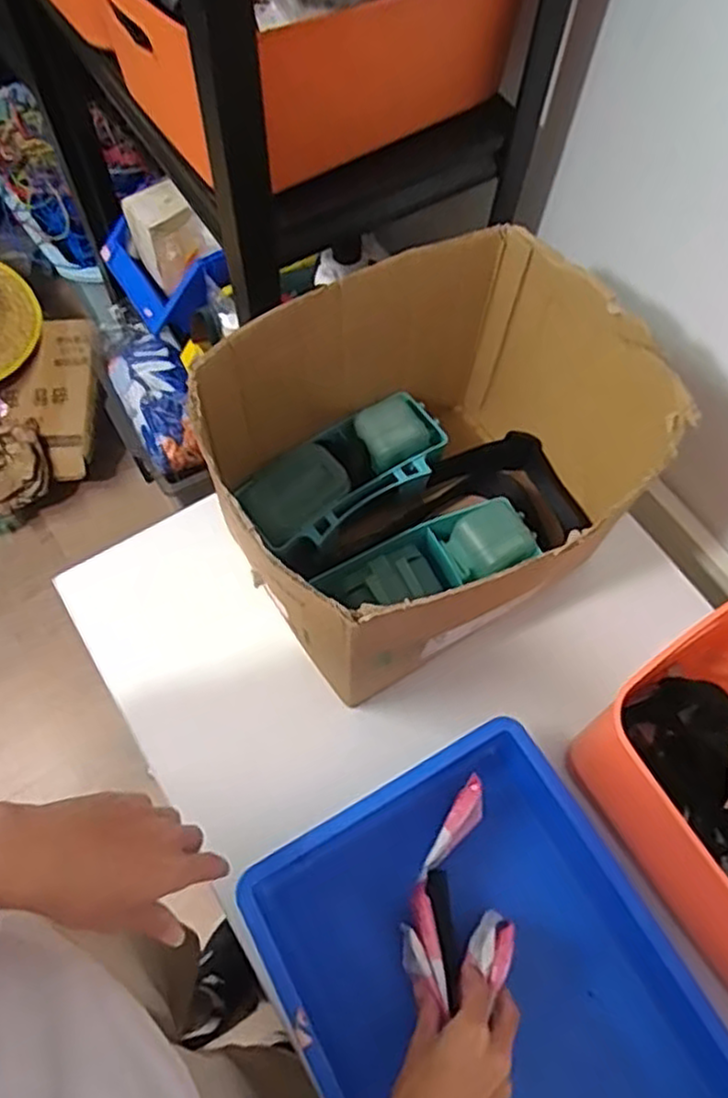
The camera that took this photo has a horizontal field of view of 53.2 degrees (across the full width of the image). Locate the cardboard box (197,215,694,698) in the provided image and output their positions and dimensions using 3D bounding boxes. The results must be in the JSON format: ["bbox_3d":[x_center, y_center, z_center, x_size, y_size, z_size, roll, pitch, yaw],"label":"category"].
[{"bbox_3d":[0.057,-0.064,0.698,0.373,0.285,0.322,-32,68,-15],"label":"cardboard box"}]

